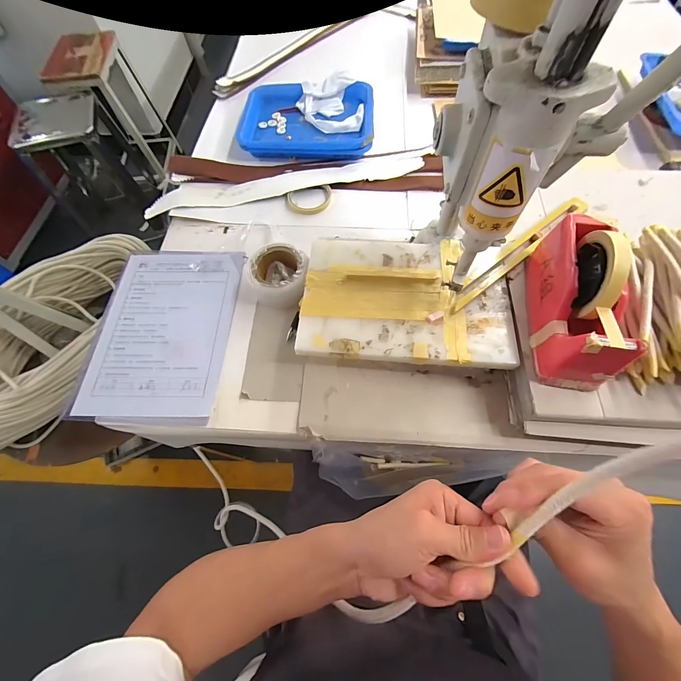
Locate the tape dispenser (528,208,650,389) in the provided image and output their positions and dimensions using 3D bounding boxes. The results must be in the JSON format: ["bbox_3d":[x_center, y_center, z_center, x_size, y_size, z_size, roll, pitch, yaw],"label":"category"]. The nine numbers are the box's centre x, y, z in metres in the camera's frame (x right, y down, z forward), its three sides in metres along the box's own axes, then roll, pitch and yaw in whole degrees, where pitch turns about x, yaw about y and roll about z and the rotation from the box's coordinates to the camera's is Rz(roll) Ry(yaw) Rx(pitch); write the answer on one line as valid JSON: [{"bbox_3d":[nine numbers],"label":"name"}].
[{"bbox_3d":[0.294,-0.057,0.392,0.072,0.120,0.202,10,66,6],"label":"tape dispenser"}]

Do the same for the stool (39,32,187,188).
[{"bbox_3d":[-0.939,-0.943,1.373,0.207,0.488,0.336,-2,65,1],"label":"stool"}]

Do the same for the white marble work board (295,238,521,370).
[{"bbox_3d":[0.095,-0.066,0.473,0.295,0.014,0.202,4,65,4],"label":"white marble work board"}]

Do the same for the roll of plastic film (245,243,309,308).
[{"bbox_3d":[-0.101,-0.105,0.539,0.096,0.050,0.105,-1,65,1],"label":"roll of plastic film"}]

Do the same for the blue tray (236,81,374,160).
[{"bbox_3d":[-0.073,-0.488,0.714,0.288,0.045,0.213,3,65,3],"label":"blue tray"}]

